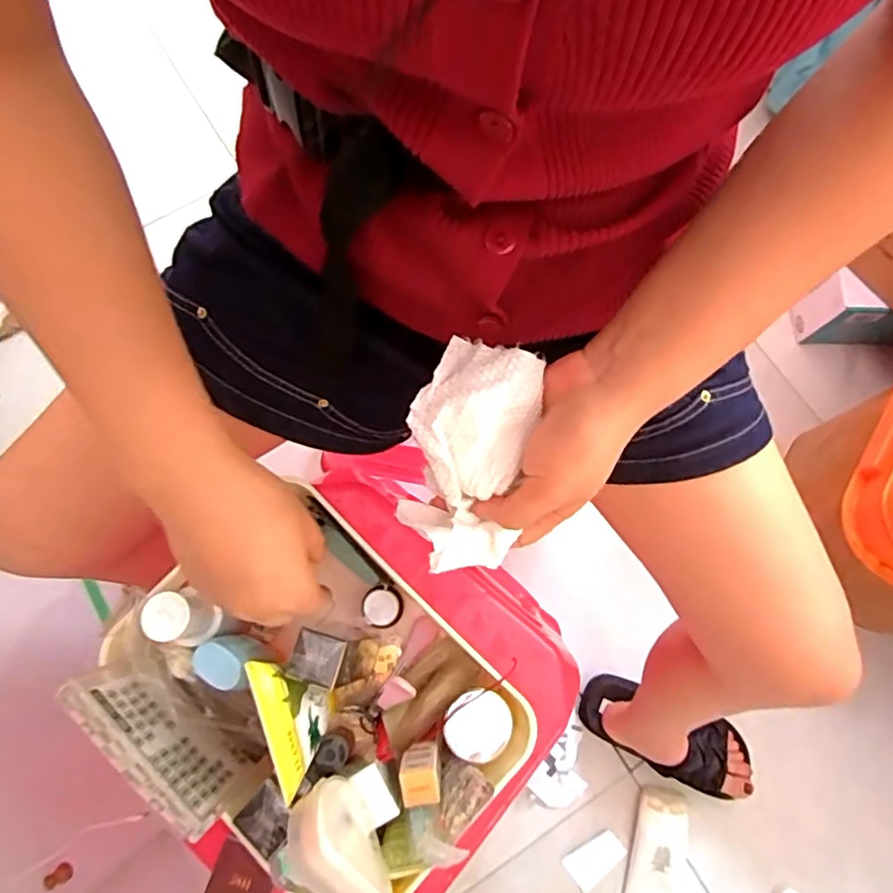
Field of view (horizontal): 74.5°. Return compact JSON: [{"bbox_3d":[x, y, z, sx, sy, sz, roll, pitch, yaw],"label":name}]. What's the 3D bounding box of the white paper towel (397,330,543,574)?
[{"bbox_3d":[0.011,0.004,0.324,0.064,0.041,0.119,11,104,2],"label":"white paper towel"}]

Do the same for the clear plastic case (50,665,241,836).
[{"bbox_3d":[-0.168,0.172,0.344,0.107,0.077,0.015,41,79,9],"label":"clear plastic case"}]

